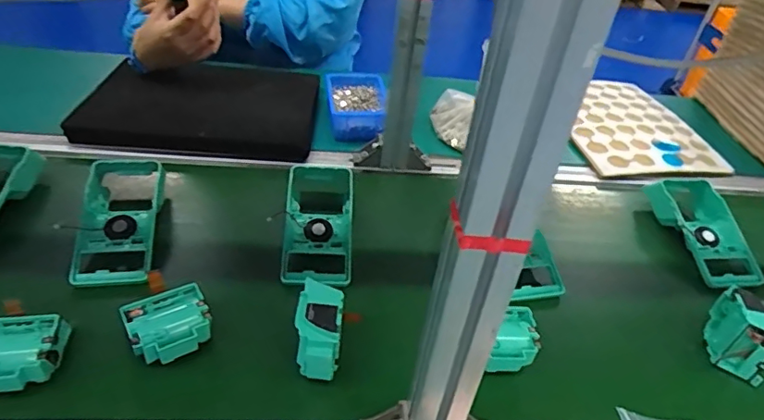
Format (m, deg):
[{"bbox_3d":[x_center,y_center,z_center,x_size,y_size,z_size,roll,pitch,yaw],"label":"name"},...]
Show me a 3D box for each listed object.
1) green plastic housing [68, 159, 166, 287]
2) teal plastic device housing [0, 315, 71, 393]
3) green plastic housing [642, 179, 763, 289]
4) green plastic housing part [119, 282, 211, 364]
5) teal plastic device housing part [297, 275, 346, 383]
[{"bbox_3d":[-0.321,0.009,0.667,0.087,0.038,0.197,-4,41,-13],"label":"green plastic housing"},{"bbox_3d":[-0.342,0.135,0.500,0.079,0.035,0.065,-4,41,-14],"label":"teal plastic device housing"},{"bbox_3d":[0.440,0.026,0.737,0.096,0.039,0.180,2,40,-7],"label":"green plastic housing"},{"bbox_3d":[-0.212,0.120,0.541,0.074,0.036,0.075,-16,46,-26],"label":"green plastic housing part"},{"bbox_3d":[-0.061,0.119,0.530,0.042,0.068,0.076,6,40,-2],"label":"teal plastic device housing part"}]

